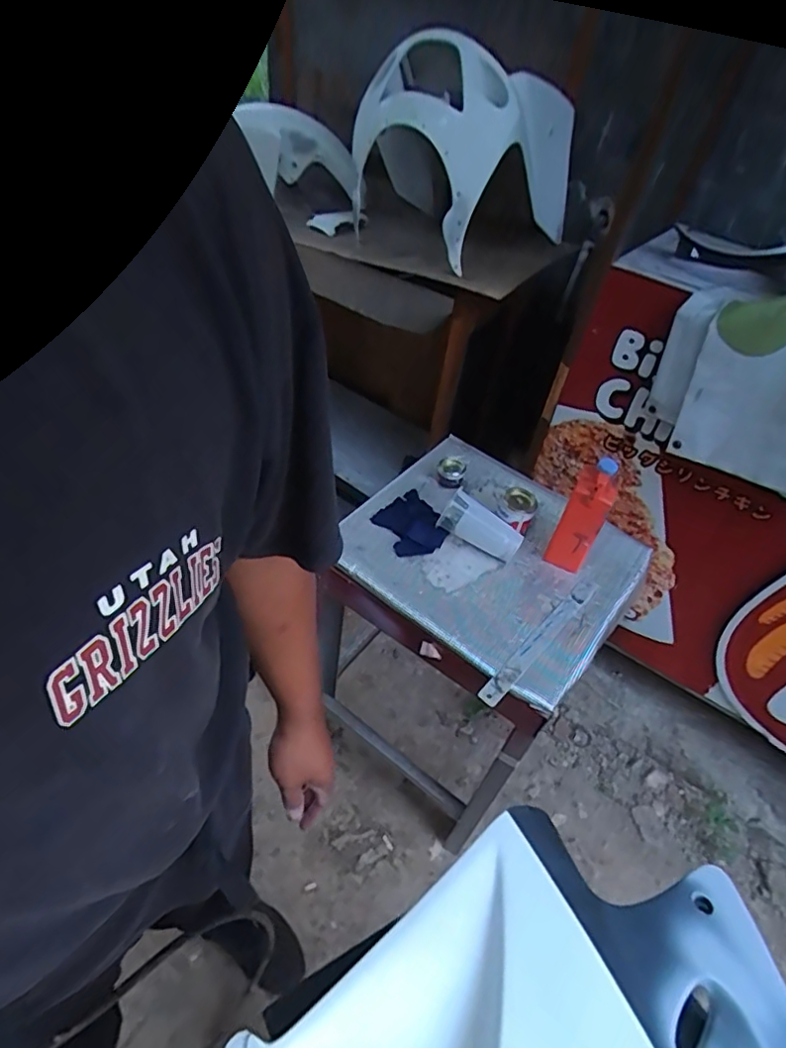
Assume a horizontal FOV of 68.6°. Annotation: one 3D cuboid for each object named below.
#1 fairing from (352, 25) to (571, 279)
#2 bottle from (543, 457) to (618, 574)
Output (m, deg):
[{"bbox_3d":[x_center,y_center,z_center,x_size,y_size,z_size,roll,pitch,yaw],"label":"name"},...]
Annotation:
[{"bbox_3d":[0.168,-0.885,1.359,0.417,0.368,0.415,-30,52,-36],"label":"fairing"},{"bbox_3d":[0.347,-0.011,1.065,0.080,0.215,0.085,23,44,14],"label":"bottle"}]

